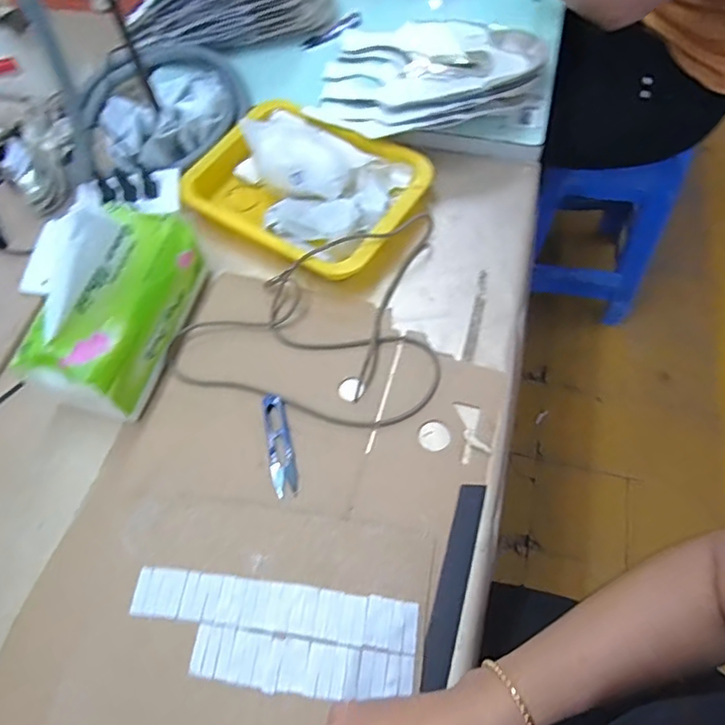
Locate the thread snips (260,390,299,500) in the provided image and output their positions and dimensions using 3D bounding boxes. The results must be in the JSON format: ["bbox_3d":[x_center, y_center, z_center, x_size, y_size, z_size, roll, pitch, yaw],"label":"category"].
[{"bbox_3d":[-0.080,0.076,0.518,0.023,0.004,0.103,-13,61,-3],"label":"thread snips"}]

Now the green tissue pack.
[{"bbox_3d":[-0.238,-0.069,0.508,0.087,0.162,0.200,14,63,11],"label":"green tissue pack"}]

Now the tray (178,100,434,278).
[{"bbox_3d":[-0.067,-0.214,0.629,0.254,0.066,0.189,31,67,18],"label":"tray"}]

